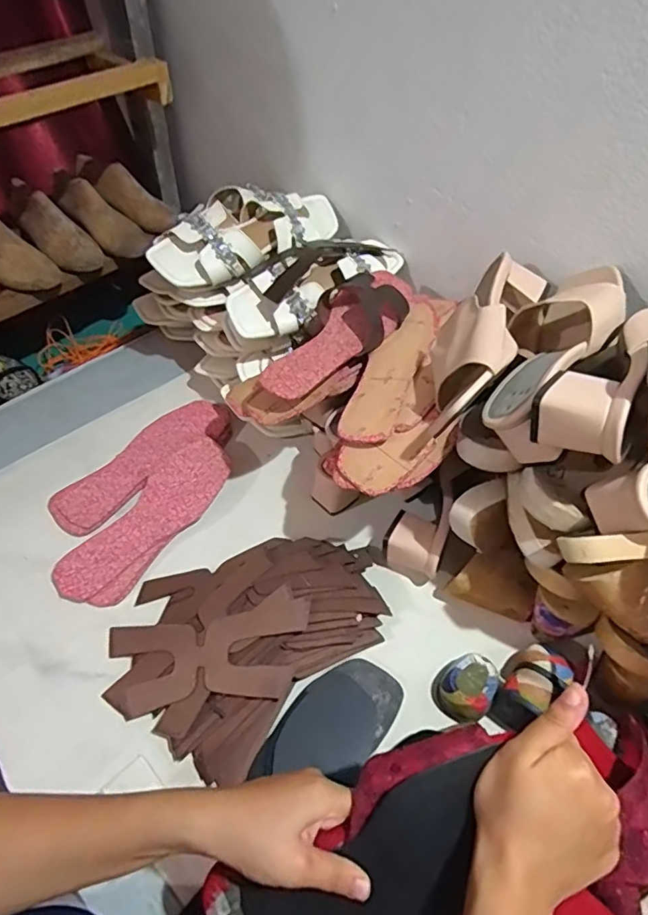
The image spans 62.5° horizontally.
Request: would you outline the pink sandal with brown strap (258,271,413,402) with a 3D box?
[{"bbox_3d":[0.026,-0.149,0.601,0.092,0.039,0.242,26,56,17],"label":"pink sandal with brown strap"}]

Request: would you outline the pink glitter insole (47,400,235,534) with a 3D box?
[{"bbox_3d":[-0.233,-0.001,0.694,0.081,0.015,0.252,36,59,23],"label":"pink glitter insole"}]

